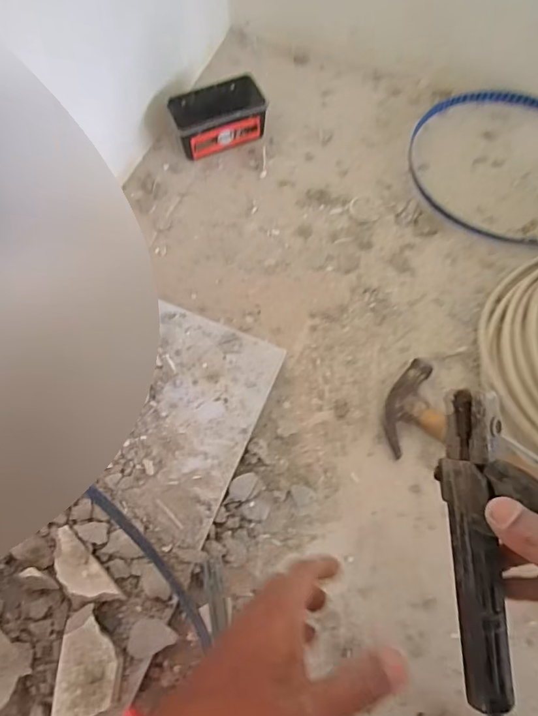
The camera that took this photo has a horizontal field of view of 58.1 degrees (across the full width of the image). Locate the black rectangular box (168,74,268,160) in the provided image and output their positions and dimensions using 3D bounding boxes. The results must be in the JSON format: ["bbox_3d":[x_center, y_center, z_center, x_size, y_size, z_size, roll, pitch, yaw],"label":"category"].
[{"bbox_3d":[-0.077,-0.364,0.738,0.145,0.053,0.086,-21,68,-6],"label":"black rectangular box"}]

